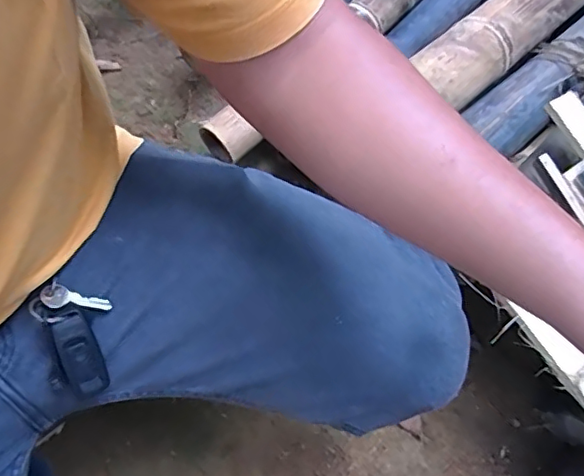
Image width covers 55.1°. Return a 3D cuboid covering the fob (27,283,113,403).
[{"bbox_3d":[-0.157,0.074,0.420,0.048,0.022,0.086,-21,94,-14],"label":"fob"}]

